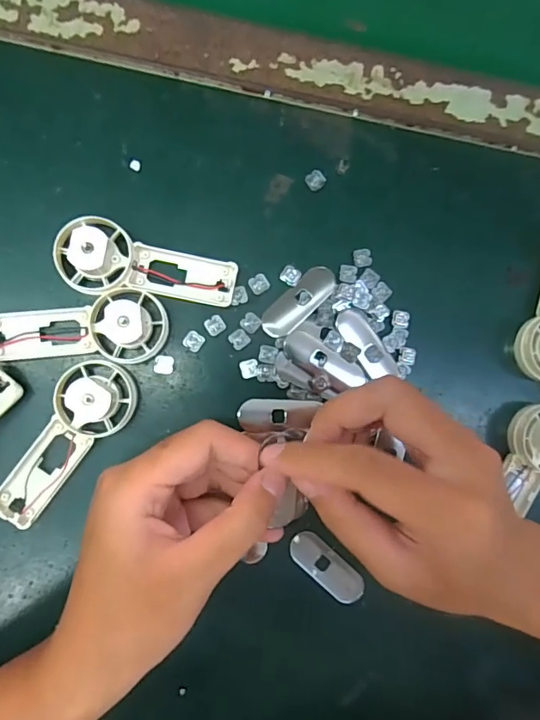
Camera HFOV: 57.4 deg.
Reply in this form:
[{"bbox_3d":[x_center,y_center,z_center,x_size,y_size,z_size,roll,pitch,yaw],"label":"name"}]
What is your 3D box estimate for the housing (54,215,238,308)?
[{"bbox_3d":[-0.064,-0.050,0.260,0.091,0.021,0.036,10,86,-19],"label":"housing"}]

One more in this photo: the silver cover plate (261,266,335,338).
[{"bbox_3d":[0.016,-0.033,0.279,0.049,0.004,0.017,-45,93,-6],"label":"silver cover plate"}]

